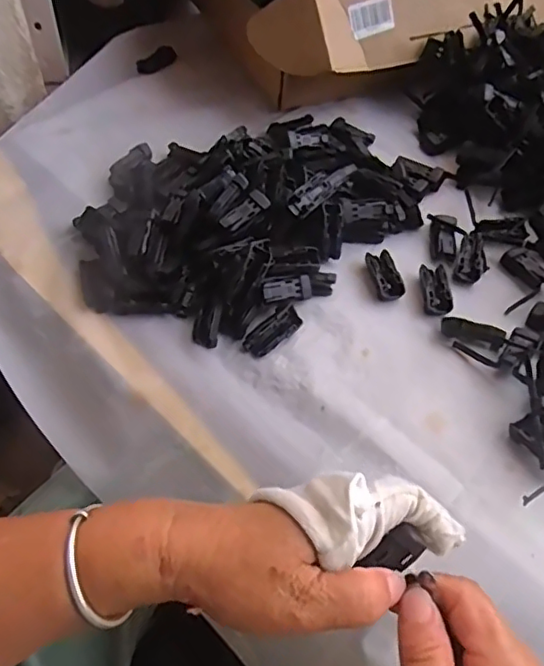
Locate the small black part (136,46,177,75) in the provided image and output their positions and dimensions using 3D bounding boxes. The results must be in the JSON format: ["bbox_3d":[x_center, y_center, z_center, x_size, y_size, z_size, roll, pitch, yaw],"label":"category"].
[{"bbox_3d":[-0.128,-0.303,0.638,0.023,0.006,0.056,45,63,-2],"label":"small black part"}]

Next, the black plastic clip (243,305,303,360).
[{"bbox_3d":[0.002,-0.002,0.437,0.048,0.011,0.018,-33,65,-24],"label":"black plastic clip"}]

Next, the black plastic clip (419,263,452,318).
[{"bbox_3d":[0.135,-0.036,0.472,0.022,0.009,0.046,1,56,-4],"label":"black plastic clip"}]

